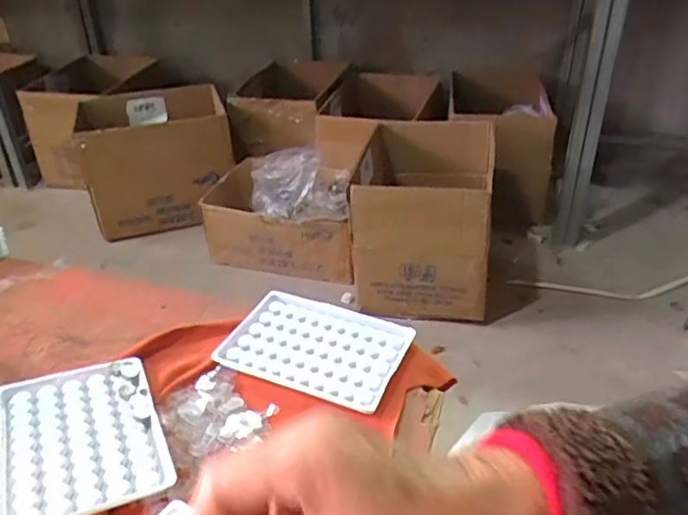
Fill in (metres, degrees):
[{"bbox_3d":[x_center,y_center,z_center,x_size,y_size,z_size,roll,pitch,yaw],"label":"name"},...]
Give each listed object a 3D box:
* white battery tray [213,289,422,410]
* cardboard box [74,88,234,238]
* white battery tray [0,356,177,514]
[{"bbox_3d":[-0.022,0.067,0.465,0.129,0.009,0.091,13,35,20],"label":"white battery tray"},{"bbox_3d":[-0.542,-0.296,1.763,0.391,0.291,0.379,-11,34,-16],"label":"cardboard box"},{"bbox_3d":[-0.170,0.111,0.388,0.096,0.010,0.129,-15,35,-21],"label":"white battery tray"}]

